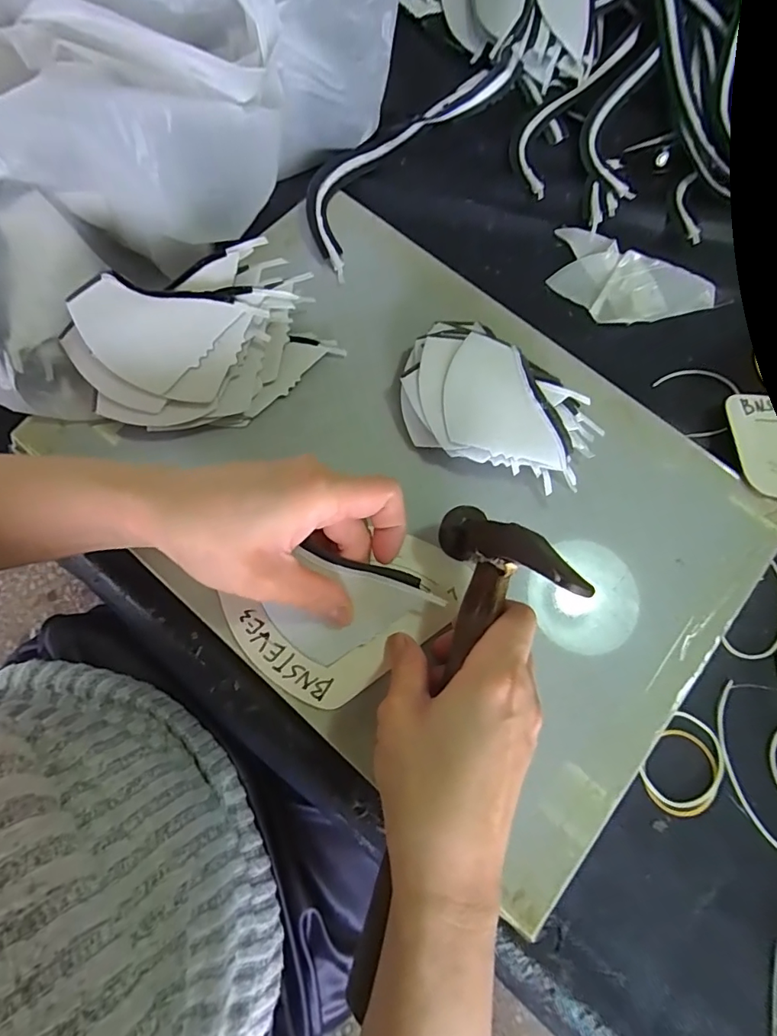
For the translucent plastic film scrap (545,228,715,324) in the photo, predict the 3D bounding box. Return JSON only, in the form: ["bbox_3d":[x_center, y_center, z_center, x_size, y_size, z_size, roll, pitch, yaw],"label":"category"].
[{"bbox_3d":[0.182,-0.178,0.374,0.121,0.006,0.067,28,75,7],"label":"translucent plastic film scrap"}]

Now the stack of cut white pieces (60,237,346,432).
[{"bbox_3d":[-0.110,-0.103,0.298,0.152,0.062,0.082,-18,75,-6],"label":"stack of cut white pieces"}]

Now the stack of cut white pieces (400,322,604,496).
[{"bbox_3d":[0.070,-0.074,0.307,0.128,0.034,0.094,24,75,6],"label":"stack of cut white pieces"}]

